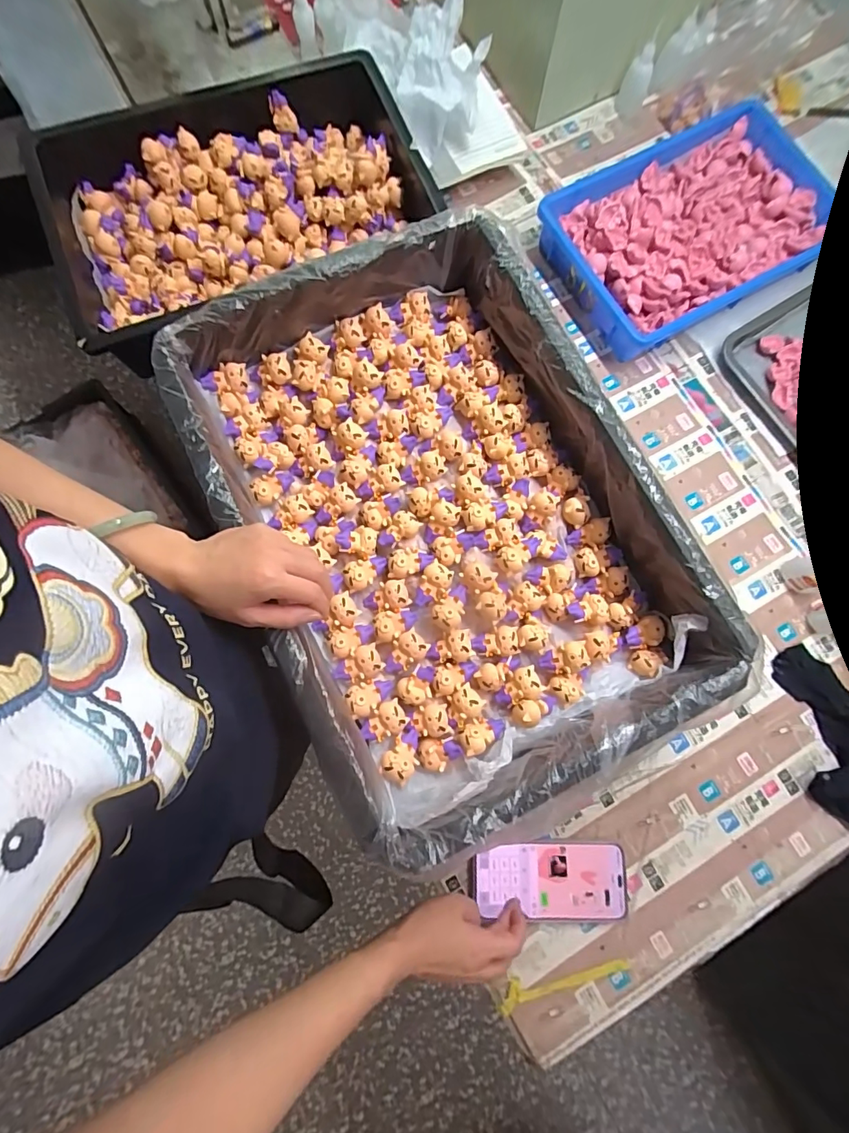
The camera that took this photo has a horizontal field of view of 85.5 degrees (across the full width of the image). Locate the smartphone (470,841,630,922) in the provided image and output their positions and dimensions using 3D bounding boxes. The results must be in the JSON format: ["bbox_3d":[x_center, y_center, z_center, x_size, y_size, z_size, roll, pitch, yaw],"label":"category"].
[{"bbox_3d":[0.133,0.331,0.484,0.164,0.013,0.072,2,79,-2],"label":"smartphone"}]

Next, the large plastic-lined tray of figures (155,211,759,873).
[{"bbox_3d":[0.016,-0.053,0.434,0.344,0.099,0.505,-28,81,-6],"label":"large plastic-lined tray of figures"}]

